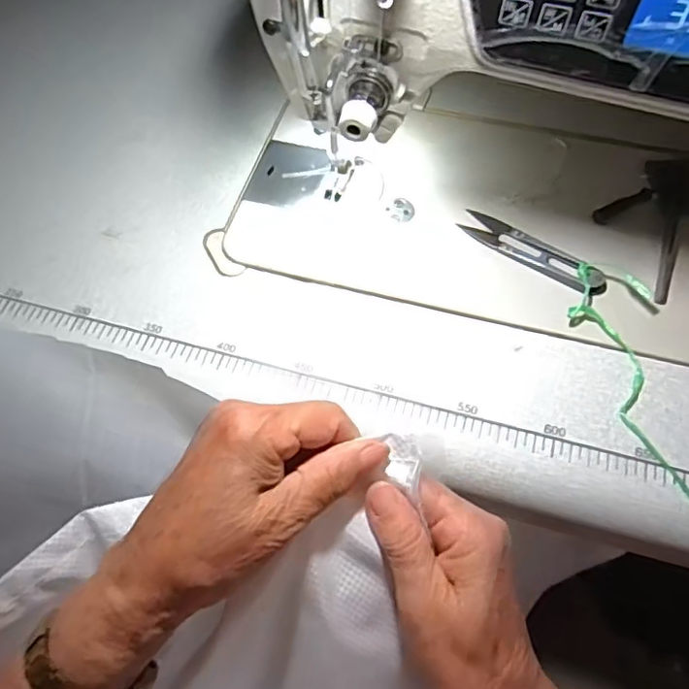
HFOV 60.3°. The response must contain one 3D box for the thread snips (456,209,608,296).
[{"bbox_3d":[0.124,-0.063,0.391,0.101,0.009,0.024,35,67,18],"label":"thread snips"}]

